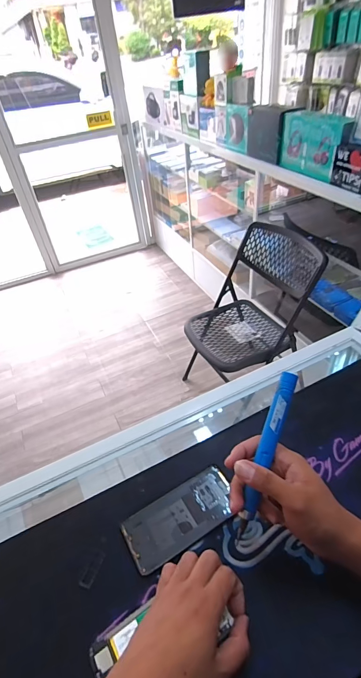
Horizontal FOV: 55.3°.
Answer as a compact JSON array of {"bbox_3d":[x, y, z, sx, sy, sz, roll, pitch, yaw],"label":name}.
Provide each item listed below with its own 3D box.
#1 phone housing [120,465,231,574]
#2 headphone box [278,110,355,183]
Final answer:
[{"bbox_3d":[0.003,0.230,0.451,0.150,0.006,0.071,-27,45,-20],"label":"phone housing"},{"bbox_3d":[0.514,-0.776,1.361,0.072,0.198,0.319,-17,42,-11],"label":"headphone box"}]

